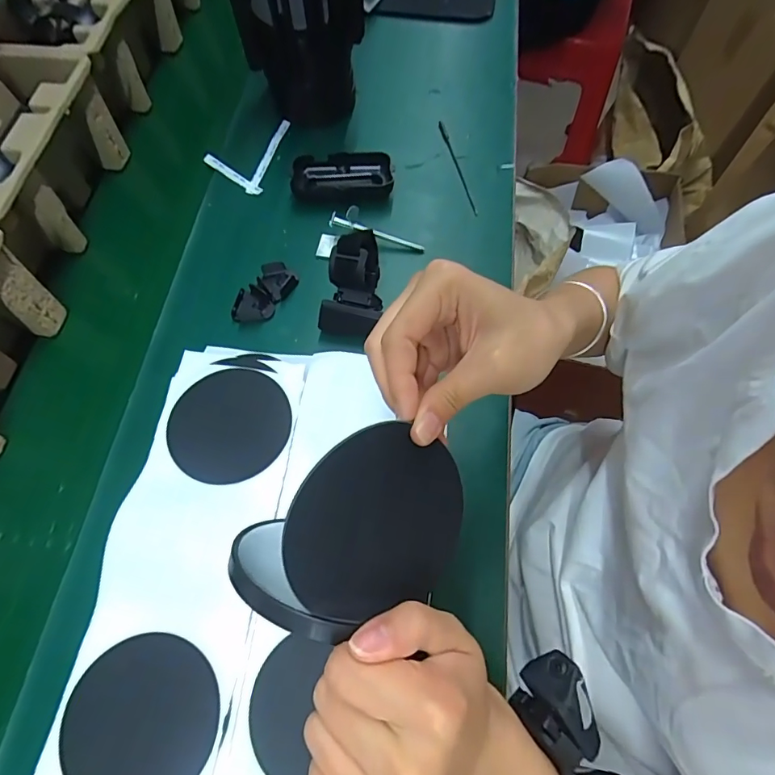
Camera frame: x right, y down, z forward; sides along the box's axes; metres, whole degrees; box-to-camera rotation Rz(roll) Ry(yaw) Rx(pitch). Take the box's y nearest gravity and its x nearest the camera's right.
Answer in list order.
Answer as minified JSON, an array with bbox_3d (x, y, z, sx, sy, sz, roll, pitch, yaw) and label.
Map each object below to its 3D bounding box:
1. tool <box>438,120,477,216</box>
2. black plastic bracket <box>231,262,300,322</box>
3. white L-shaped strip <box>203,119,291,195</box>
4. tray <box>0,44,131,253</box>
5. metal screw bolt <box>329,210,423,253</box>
[{"bbox_3d":[0.080,-0.252,0.529,0.010,0.005,0.144,-12,66,-4],"label":"tool"},{"bbox_3d":[-0.124,-0.093,0.465,0.042,0.018,0.072,28,69,13],"label":"black plastic bracket"},{"bbox_3d":[-0.171,-0.282,0.553,0.081,0.011,0.116,10,66,5],"label":"white L-shaped strip"},{"bbox_3d":[-0.386,-0.230,0.483,0.141,0.098,0.235,4,66,3],"label":"tray"},{"bbox_3d":[-0.010,-0.160,0.481,0.100,0.015,0.009,17,66,-7],"label":"metal screw bolt"}]

